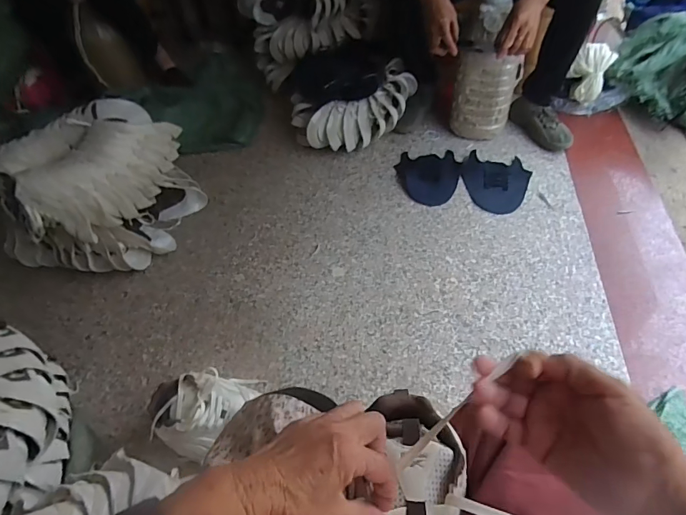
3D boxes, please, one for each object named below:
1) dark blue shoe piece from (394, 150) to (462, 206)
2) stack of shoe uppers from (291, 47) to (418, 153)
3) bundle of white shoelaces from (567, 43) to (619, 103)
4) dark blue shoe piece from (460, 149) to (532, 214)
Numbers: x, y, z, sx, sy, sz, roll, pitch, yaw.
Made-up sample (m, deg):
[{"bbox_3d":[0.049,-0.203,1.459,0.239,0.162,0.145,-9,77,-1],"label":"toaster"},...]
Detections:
[{"bbox_3d":[0.263,-0.242,1.250,0.186,0.004,0.241,-1,48,4],"label":"dark blue shoe piece"},{"bbox_3d":[0.043,-0.518,1.356,0.418,0.210,0.289,-11,50,-5],"label":"stack of shoe uppers"},{"bbox_3d":[0.824,-0.622,1.384,0.123,0.140,0.090,21,55,20],"label":"bundle of white shoelaces"},{"bbox_3d":[0.444,-0.220,1.203,0.190,0.013,0.243,9,52,12],"label":"dark blue shoe piece"}]

